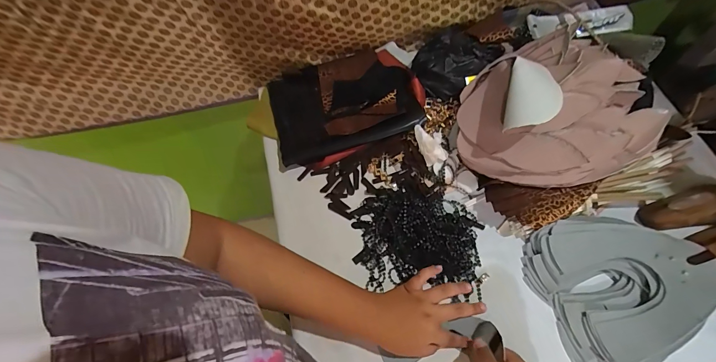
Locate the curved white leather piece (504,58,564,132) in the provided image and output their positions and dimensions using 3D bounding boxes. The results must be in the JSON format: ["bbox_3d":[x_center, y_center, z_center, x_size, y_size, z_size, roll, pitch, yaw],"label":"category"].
[{"bbox_3d":[0.220,-0.111,0.415,0.054,0.037,0.102,11,65,11],"label":"curved white leather piece"}]

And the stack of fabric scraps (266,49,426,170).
[{"bbox_3d":[-0.027,-0.150,0.593,0.256,0.047,0.219,-16,65,-6],"label":"stack of fabric scraps"}]

